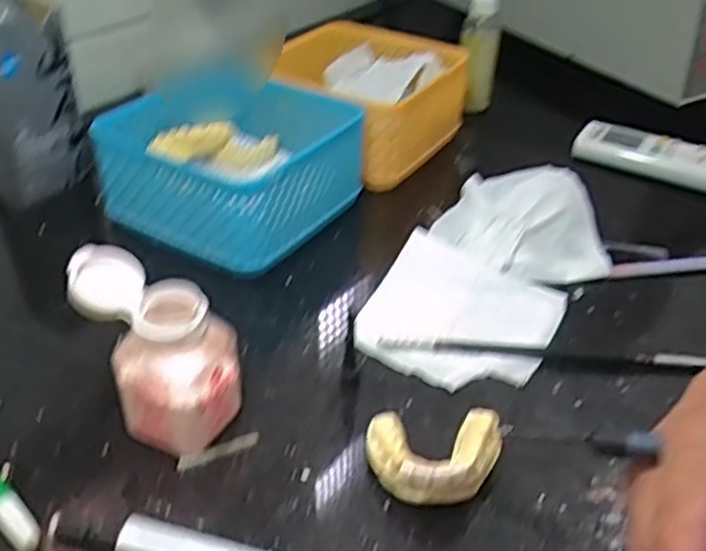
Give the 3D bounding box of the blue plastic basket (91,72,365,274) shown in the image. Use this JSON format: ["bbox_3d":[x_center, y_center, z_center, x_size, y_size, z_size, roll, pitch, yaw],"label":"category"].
[{"bbox_3d":[-0.076,-0.075,0.482,0.129,0.059,0.134,22,41,23],"label":"blue plastic basket"}]

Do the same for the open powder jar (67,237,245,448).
[{"bbox_3d":[-0.084,0.032,0.324,0.067,0.076,0.047,29,44,30],"label":"open powder jar"}]

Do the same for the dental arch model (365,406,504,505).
[{"bbox_3d":[0.036,0.075,0.313,0.056,0.027,0.043,0,37,-4],"label":"dental arch model"}]

